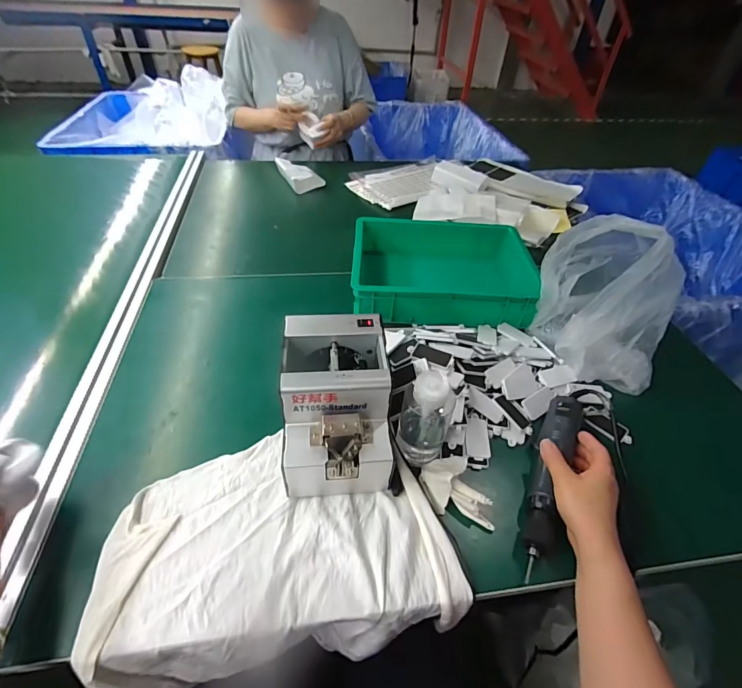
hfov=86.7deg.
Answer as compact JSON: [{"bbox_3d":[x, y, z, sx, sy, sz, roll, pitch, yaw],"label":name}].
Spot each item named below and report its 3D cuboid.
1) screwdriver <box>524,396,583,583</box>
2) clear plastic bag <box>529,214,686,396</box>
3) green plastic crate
[{"bbox_3d":[0.226,0.160,0.497,0.041,0.029,0.256,23,51,18],"label":"screwdriver"},{"bbox_3d":[0.373,-0.068,0.626,0.210,0.219,0.171,23,48,18],"label":"clear plastic bag"},{"bbox_3d":[0.127,-0.133,0.788,0.317,0.107,0.255,3,45,-1],"label":"green plastic crate"}]

